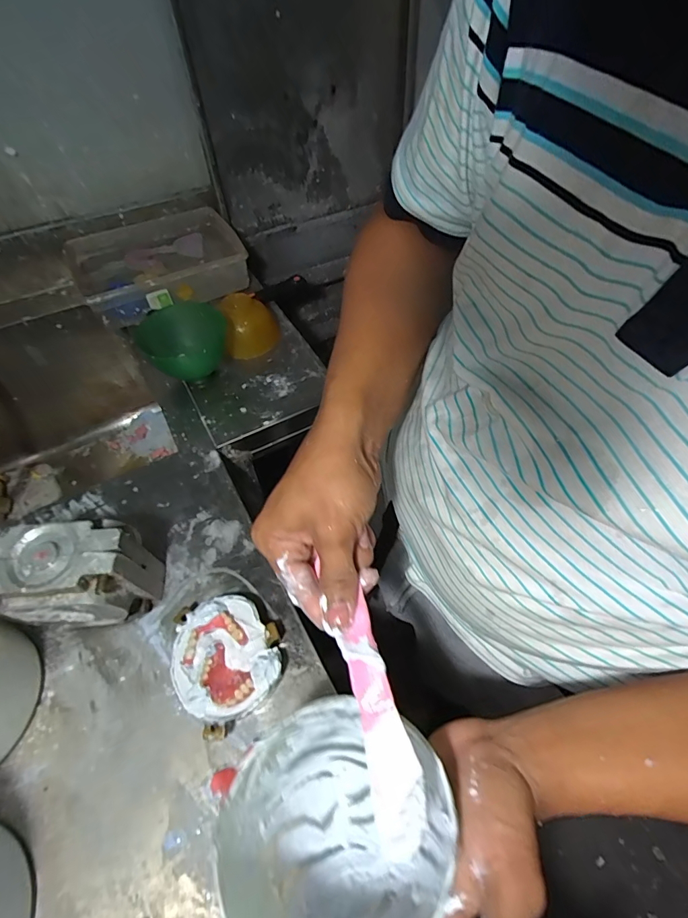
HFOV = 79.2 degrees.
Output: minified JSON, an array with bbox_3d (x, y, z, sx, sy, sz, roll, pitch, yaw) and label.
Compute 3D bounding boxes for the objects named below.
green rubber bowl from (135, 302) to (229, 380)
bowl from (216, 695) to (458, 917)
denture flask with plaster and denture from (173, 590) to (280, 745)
[{"bbox_3d":[-0.228,-0.166,0.616,0.122,0.085,0.110,-26,59,-17],"label":"green rubber bowl"},{"bbox_3d":[-0.005,0.218,0.253,0.119,0.108,0.117,0,55,0],"label":"bowl"},{"bbox_3d":[-0.114,0.188,0.401,0.094,0.035,0.112,-32,61,-20],"label":"denture flask with plaster and denture"}]

